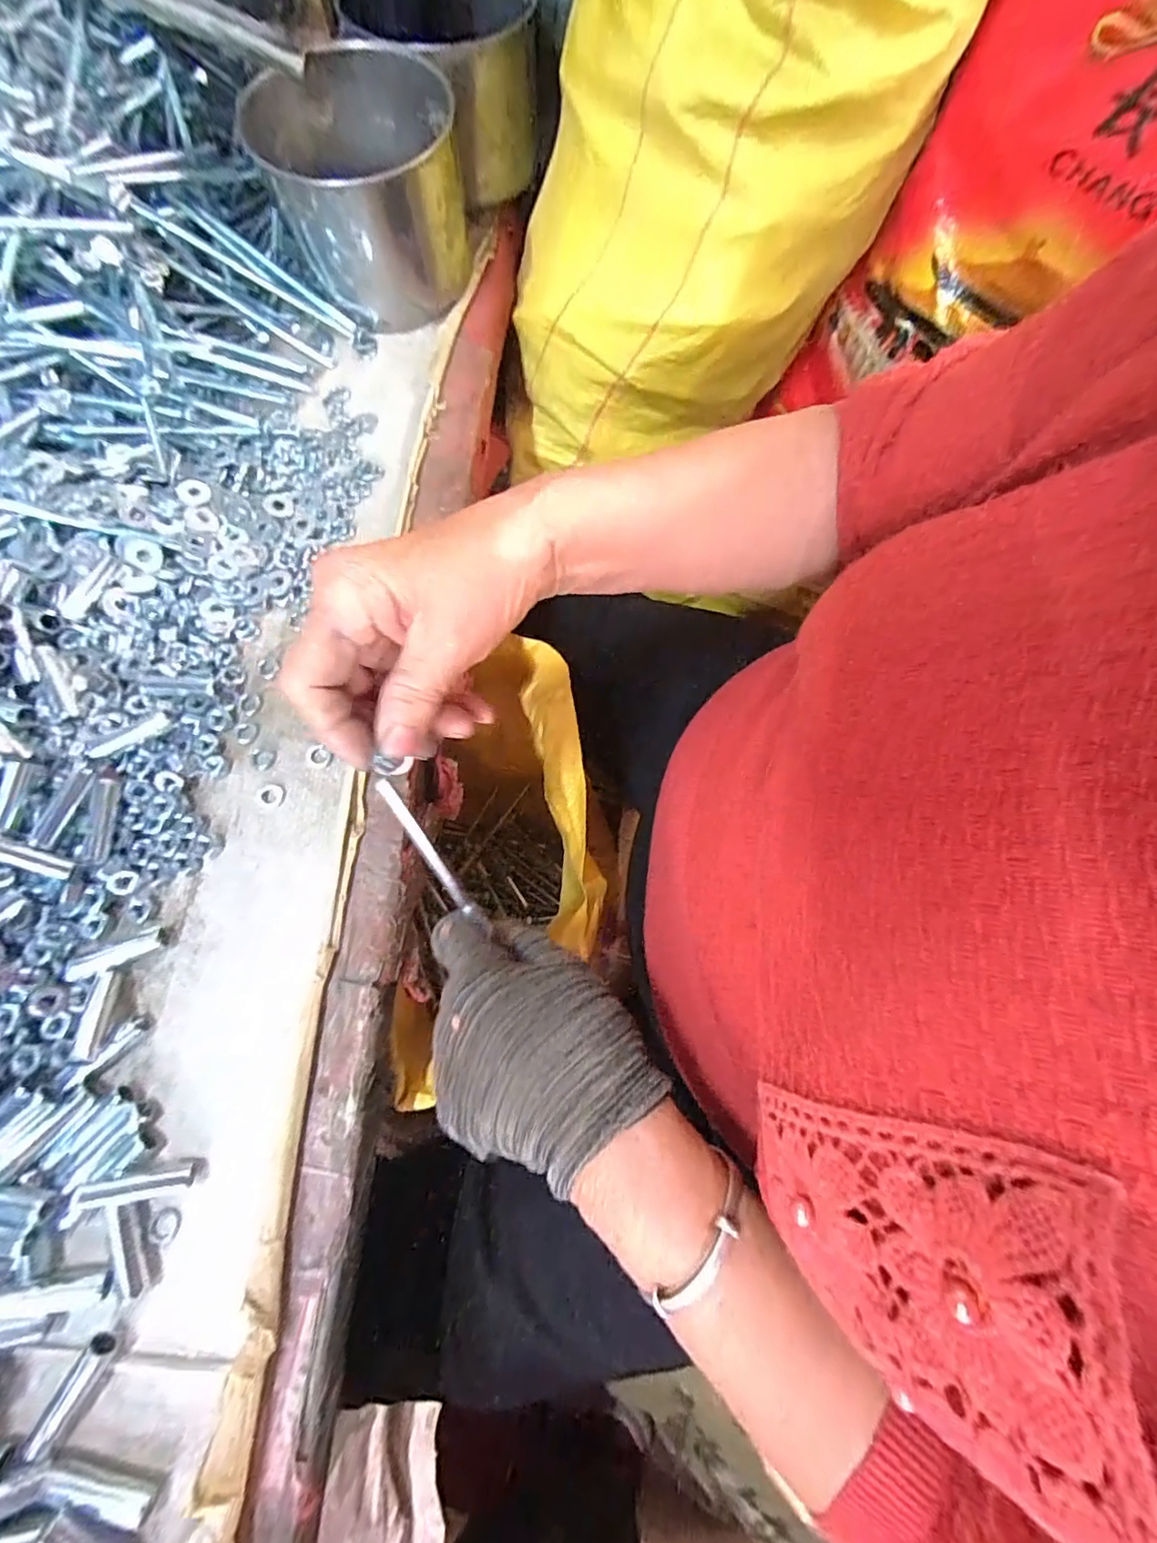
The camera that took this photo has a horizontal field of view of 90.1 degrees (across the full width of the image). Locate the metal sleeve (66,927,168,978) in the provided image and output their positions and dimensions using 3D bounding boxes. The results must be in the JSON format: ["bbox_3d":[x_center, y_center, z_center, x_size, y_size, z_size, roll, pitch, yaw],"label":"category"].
[{"bbox_3d":[-0.235,0.093,0.293,0.044,0.008,0.011,-26,74,-9],"label":"metal sleeve"}]

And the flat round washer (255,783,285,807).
[{"bbox_3d":[-0.173,0.013,0.324,0.016,0.004,0.013,10,72,2],"label":"flat round washer"}]

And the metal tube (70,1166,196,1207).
[{"bbox_3d":[-0.199,0.186,0.260,0.044,0.008,0.008,5,70,-23],"label":"metal tube"}]

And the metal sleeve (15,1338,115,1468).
[{"bbox_3d":[-0.211,0.257,0.238,0.012,0.010,0.044,28,73,8],"label":"metal sleeve"}]

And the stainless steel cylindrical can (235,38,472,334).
[{"bbox_3d":[-0.145,-0.404,0.410,0.115,0.112,0.113,-16,73,-6],"label":"stainless steel cylindrical can"}]

